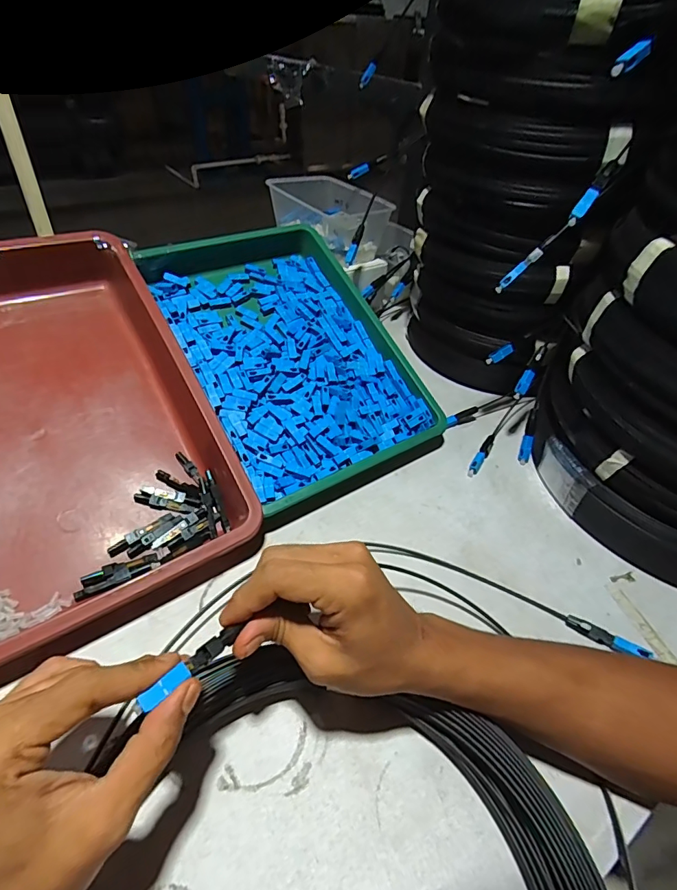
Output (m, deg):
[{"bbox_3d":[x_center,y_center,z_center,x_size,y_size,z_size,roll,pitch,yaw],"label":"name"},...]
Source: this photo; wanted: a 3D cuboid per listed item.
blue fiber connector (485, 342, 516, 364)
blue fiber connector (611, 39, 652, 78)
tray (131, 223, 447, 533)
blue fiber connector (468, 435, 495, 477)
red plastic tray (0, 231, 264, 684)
[{"bbox_3d":[0.172,-0.096,0.482,0.031,0.008,0.010,-32,42,13],"label":"blue fiber connector"},{"bbox_3d":[0.186,-0.246,0.291,0.031,0.008,0.010,-40,51,1],"label":"blue fiber connector"},{"bbox_3d":[-0.052,-0.107,0.494,0.216,0.038,0.340,-24,70,-25],"label":"tray"},{"bbox_3d":[0.156,0.011,0.496,0.011,0.009,0.068,26,46,23],"label":"blue fiber connector"},{"bbox_3d":[-0.260,-0.022,0.381,0.264,0.058,0.365,-23,73,-29],"label":"red plastic tray"}]

